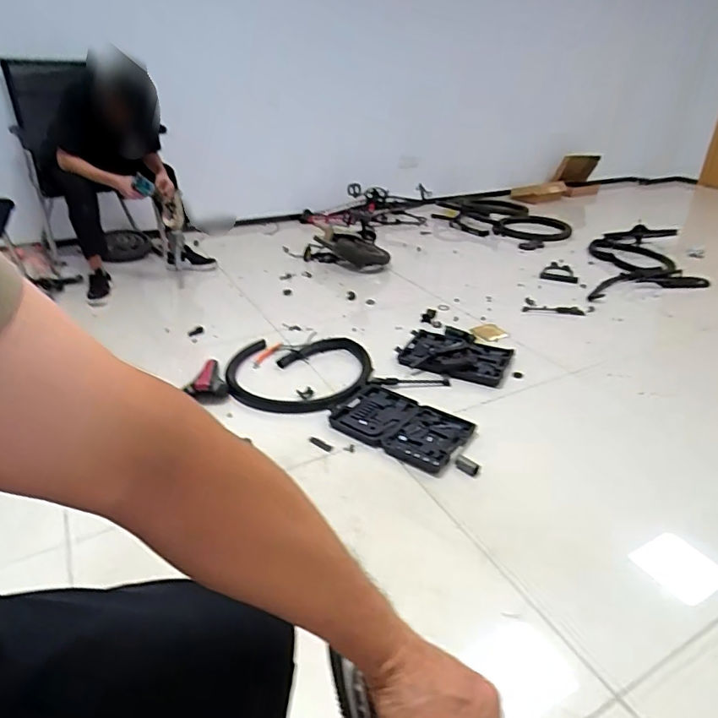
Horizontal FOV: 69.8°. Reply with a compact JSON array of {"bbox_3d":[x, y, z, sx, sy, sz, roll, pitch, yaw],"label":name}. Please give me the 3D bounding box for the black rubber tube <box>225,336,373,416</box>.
[{"bbox_3d":[-0.211,0.041,1.734,0.487,0.083,0.440,3,29,3],"label":"black rubber tube"}]

